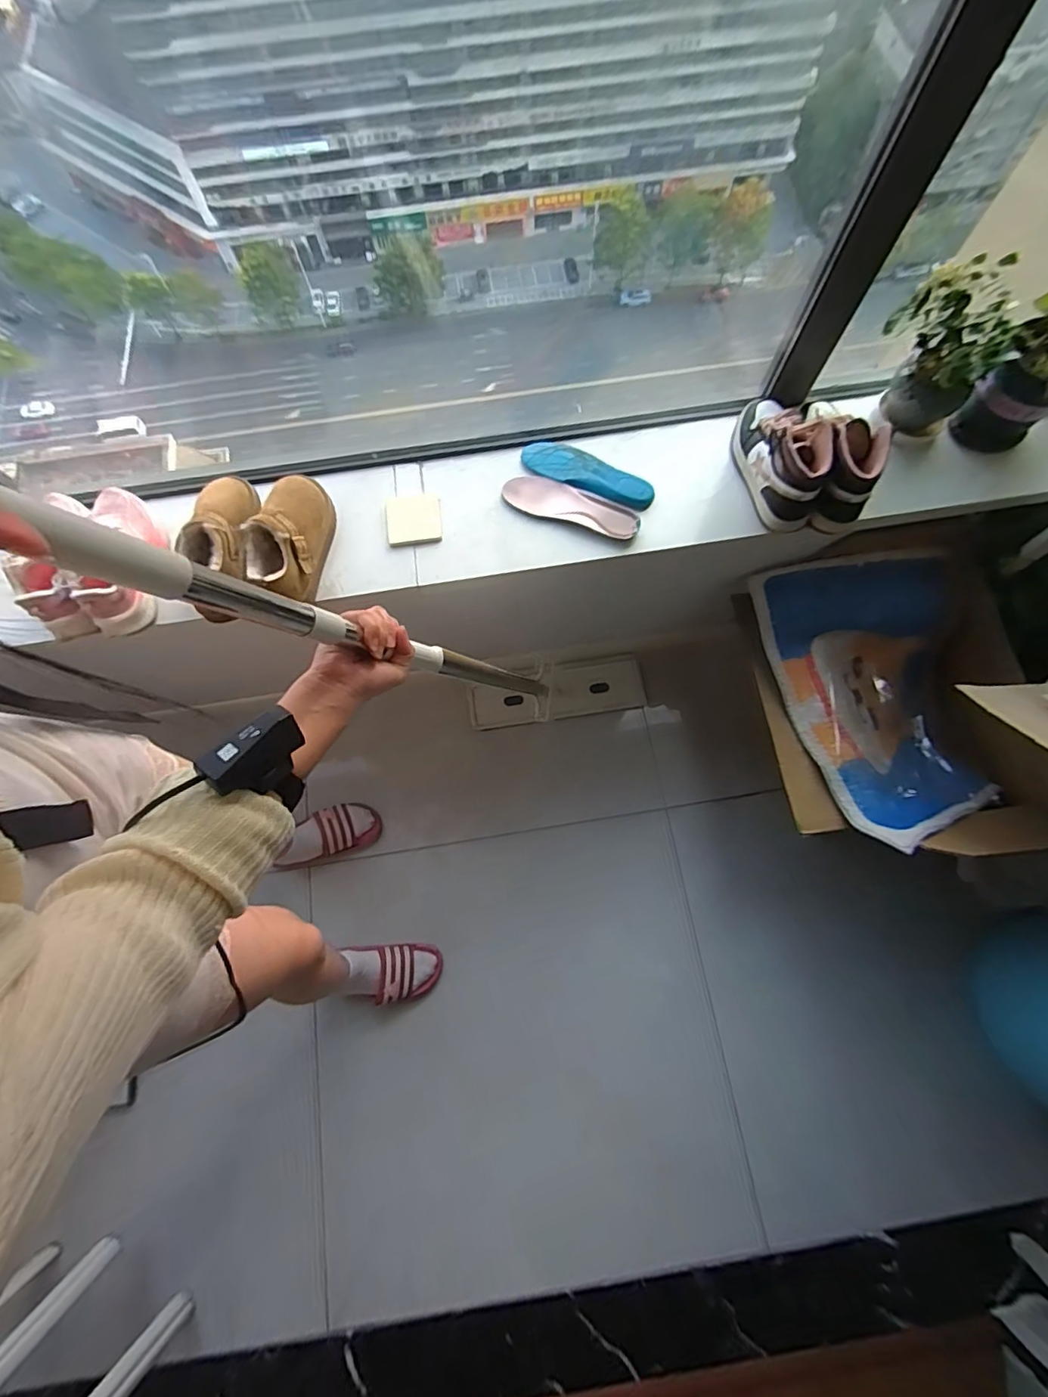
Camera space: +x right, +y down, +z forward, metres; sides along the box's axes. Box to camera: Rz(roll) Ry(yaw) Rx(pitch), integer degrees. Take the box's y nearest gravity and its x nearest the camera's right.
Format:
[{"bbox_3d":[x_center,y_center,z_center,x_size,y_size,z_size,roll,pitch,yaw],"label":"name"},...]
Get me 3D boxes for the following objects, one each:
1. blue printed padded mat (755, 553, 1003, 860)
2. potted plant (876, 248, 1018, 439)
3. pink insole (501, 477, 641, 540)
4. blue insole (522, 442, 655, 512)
[{"bbox_3d":[0.669,0.000,1.032,0.380,0.149,0.517,-8,74,-1],"label":"blue printed padded mat"},{"bbox_3d":[0.656,-0.548,0.843,0.142,0.208,0.160,-43,77,-10],"label":"potted plant"},{"bbox_3d":[0.079,-0.318,0.892,0.227,0.008,0.066,19,75,7],"label":"pink insole"},{"bbox_3d":[0.108,-0.382,0.913,0.231,0.017,0.075,23,76,8],"label":"blue insole"}]

